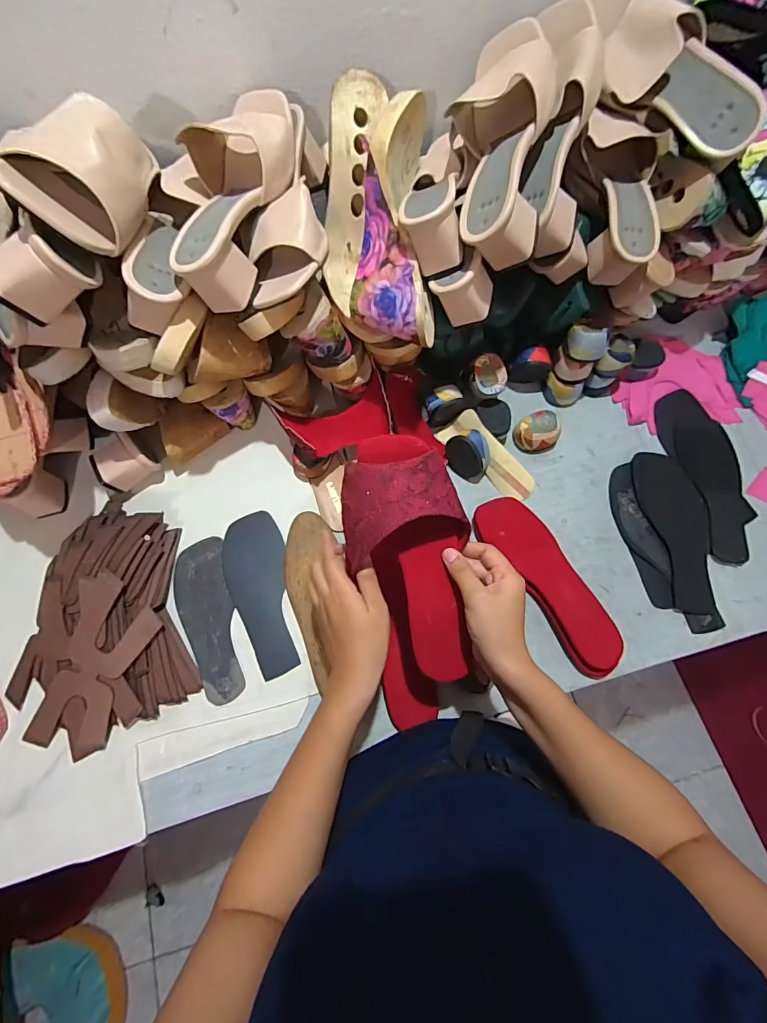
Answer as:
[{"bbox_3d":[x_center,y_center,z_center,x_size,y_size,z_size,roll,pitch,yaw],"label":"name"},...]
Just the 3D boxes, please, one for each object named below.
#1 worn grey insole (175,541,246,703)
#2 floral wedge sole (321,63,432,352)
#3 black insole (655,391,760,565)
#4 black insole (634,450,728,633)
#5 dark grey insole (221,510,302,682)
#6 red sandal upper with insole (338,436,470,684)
[{"bbox_3d":[-0.222,0.135,0.539,0.065,0.007,0.199,-14,74,-4],"label":"worn grey insole"},{"bbox_3d":[-0.008,-0.309,0.465,0.120,0.086,0.266,-8,95,-2],"label":"floral wedge sole"},{"bbox_3d":[0.459,-0.056,0.597,0.097,0.006,0.247,-12,74,-4],"label":"black insole"},{"bbox_3d":[0.401,0.033,0.573,0.087,0.008,0.238,-9,74,-3],"label":"black insole"},{"bbox_3d":[-0.161,0.104,0.552,0.076,0.004,0.204,-12,74,-4],"label":"dark grey insole"},{"bbox_3d":[0.029,0.048,0.388,0.097,0.040,0.230,-16,101,-5],"label":"red sandal upper with insole"}]

